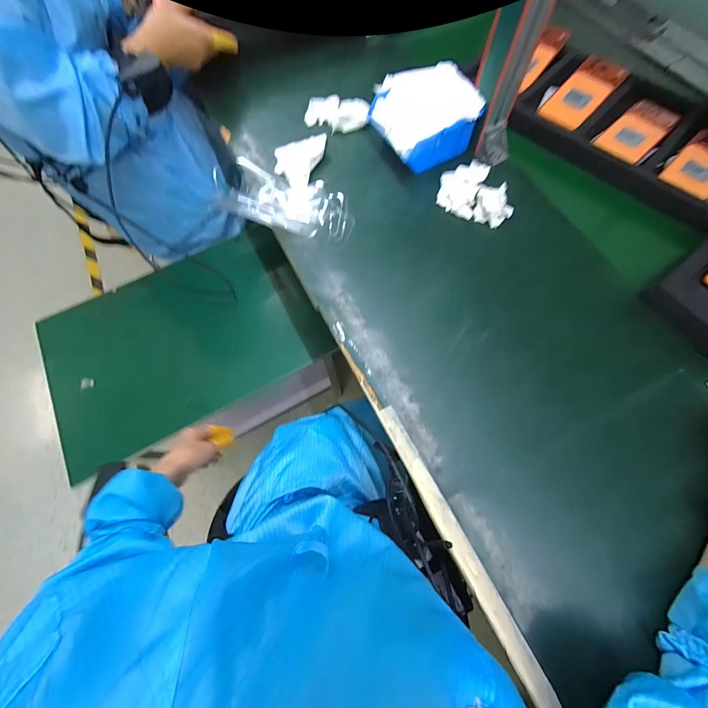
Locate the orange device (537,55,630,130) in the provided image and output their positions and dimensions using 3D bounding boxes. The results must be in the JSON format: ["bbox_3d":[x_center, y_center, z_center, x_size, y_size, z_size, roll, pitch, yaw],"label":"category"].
[{"bbox_3d":[0.378,-0.431,0.522,0.144,0.026,0.072,-43,74,-13],"label":"orange device"}]

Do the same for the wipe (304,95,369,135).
[{"bbox_3d":[-0.029,-0.421,0.552,0.109,0.026,0.068,4,70,3],"label":"wipe"}]

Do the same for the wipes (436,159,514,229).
[{"bbox_3d":[0.185,-0.246,0.476,0.109,0.033,0.088,18,72,8],"label":"wipes"}]

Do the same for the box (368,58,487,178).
[{"bbox_3d":[0.105,-0.364,0.498,0.136,0.084,0.127,-22,71,-6],"label":"box"}]

